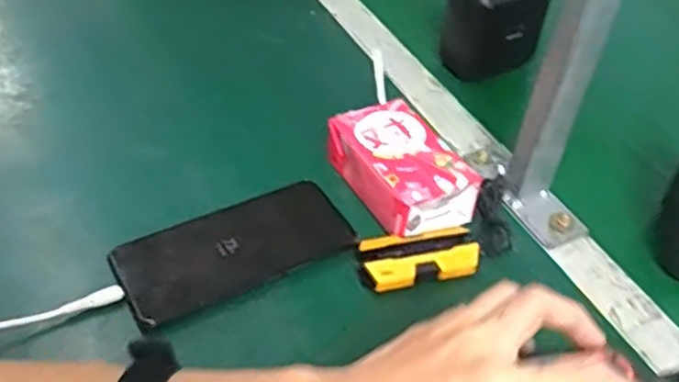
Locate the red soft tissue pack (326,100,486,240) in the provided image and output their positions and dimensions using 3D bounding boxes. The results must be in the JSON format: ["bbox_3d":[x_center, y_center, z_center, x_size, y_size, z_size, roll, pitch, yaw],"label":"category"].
[{"bbox_3d":[0.043,-0.018,0.528,0.070,0.033,0.110,-19,48,-22],"label":"red soft tissue pack"}]

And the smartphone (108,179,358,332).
[{"bbox_3d":[-0.071,0.036,0.486,0.151,0.012,0.073,-19,48,-23],"label":"smartphone"}]

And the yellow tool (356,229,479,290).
[{"bbox_3d":[0.052,0.043,0.478,0.076,0.014,0.041,-10,45,-14],"label":"yellow tool"}]

